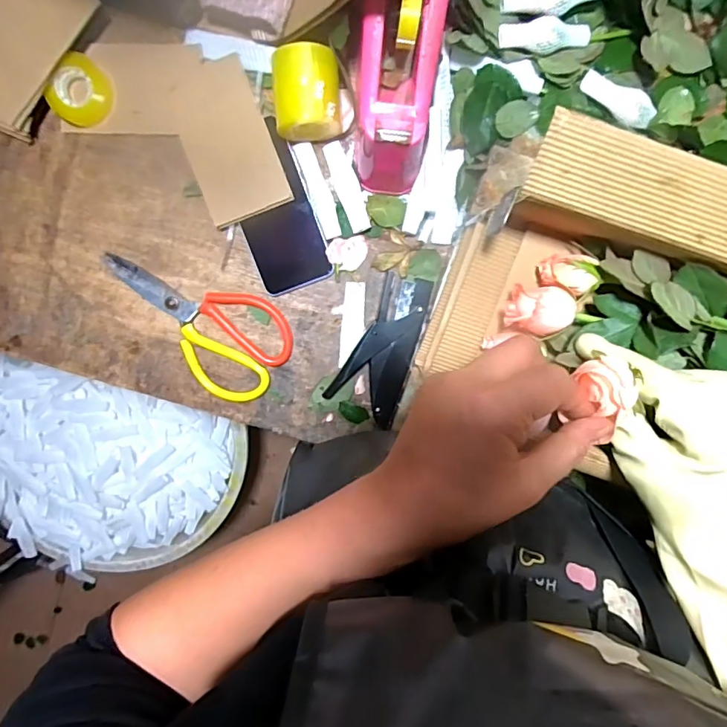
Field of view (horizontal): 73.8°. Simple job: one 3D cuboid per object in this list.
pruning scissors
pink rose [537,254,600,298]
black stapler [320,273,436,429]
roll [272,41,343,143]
[{"bbox_3d":[-0.172,-0.037,0.491,0.192,0.007,0.106,26,97,-4],"label":"pruning scissors"},{"bbox_3d":[0.145,-0.063,0.345,0.033,0.030,0.027,7,98,-2],"label":"pink rose"},{"bbox_3d":[0.017,-0.016,0.490,0.071,0.029,0.149,18,98,-3],"label":"black stapler"},{"bbox_3d":[-0.050,-0.243,0.440,0.058,0.045,0.075,-2,98,0],"label":"roll"}]

